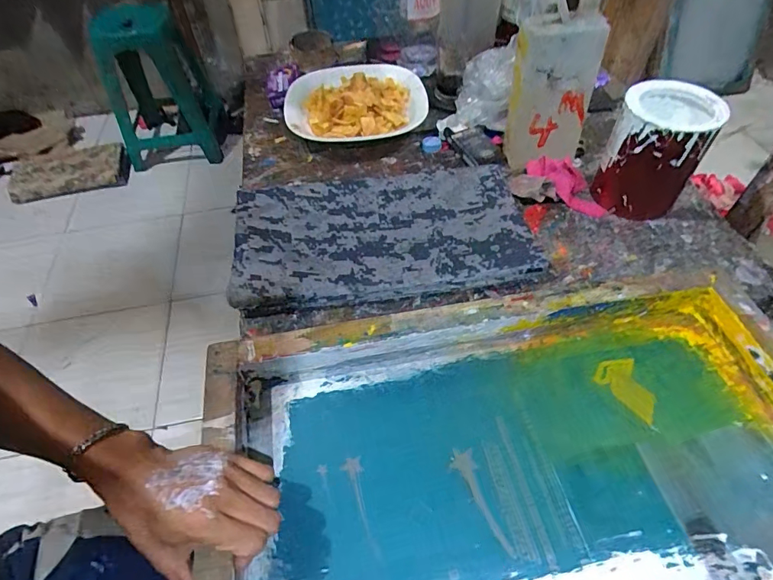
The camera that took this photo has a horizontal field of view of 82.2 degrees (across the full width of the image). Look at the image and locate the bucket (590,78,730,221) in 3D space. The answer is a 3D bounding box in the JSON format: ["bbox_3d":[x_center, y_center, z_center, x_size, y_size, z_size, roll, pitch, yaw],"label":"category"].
[{"bbox_3d":[0.344,-0.179,0.574,0.107,0.141,0.114,31,60,23],"label":"bucket"}]

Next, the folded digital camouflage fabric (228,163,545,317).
[{"bbox_3d":[-0.009,-0.077,0.576,0.367,0.036,0.205,-8,53,-3],"label":"folded digital camouflage fabric"}]

